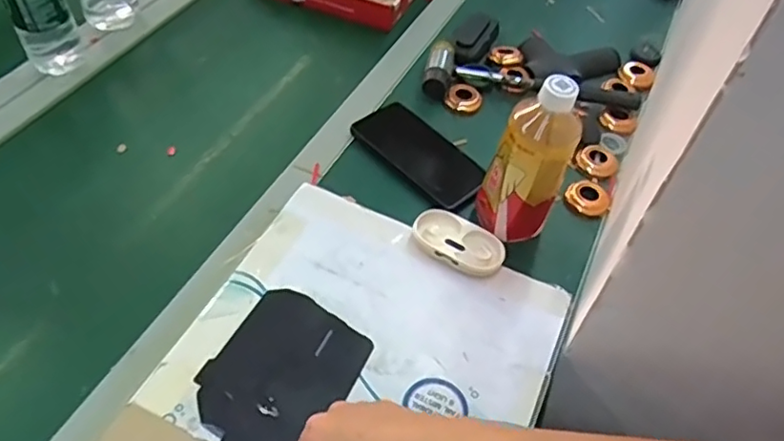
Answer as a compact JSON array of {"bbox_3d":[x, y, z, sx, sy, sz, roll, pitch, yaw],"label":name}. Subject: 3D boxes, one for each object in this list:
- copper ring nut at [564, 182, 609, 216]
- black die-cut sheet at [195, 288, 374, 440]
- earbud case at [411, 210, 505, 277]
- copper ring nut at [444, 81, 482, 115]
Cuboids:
[{"bbox_3d":[0.220,-0.023,0.697,0.048,0.018,0.041,25,52,14],"label":"copper ring nut"},{"bbox_3d":[-0.098,0.133,0.541,0.115,0.006,0.148,26,52,15],"label":"black die-cut sheet"},{"bbox_3d":[0.068,0.024,0.635,0.094,0.019,0.055,25,52,15],"label":"earbud case"},{"bbox_3d":[0.091,-0.156,0.791,0.046,0.021,0.044,3,50,-4],"label":"copper ring nut"}]

